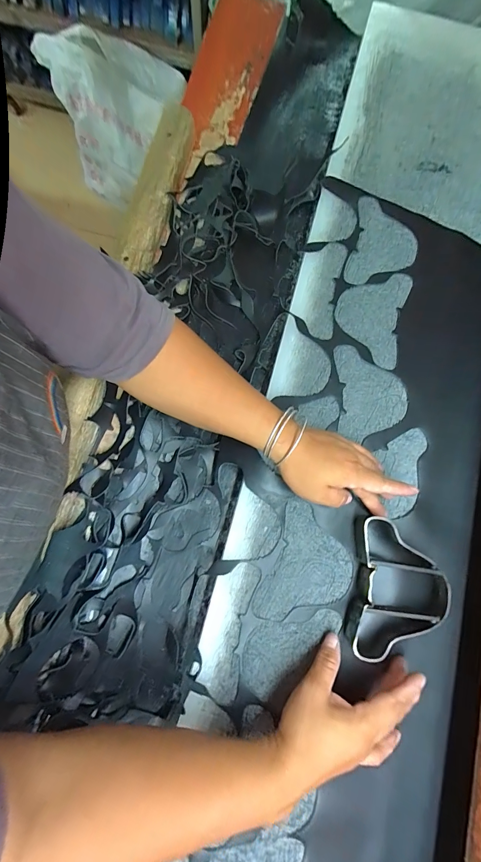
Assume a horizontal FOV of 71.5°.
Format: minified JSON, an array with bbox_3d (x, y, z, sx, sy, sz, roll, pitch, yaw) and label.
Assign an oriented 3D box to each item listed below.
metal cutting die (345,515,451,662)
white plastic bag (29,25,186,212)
[{"bbox_3d":[0.172,0.172,0.364,0.096,0.035,0.139,11,80,2],"label":"metal cutting die"},{"bbox_3d":[-0.446,-1.122,1.213,0.395,0.424,0.362,24,79,2],"label":"white plastic bag"}]

